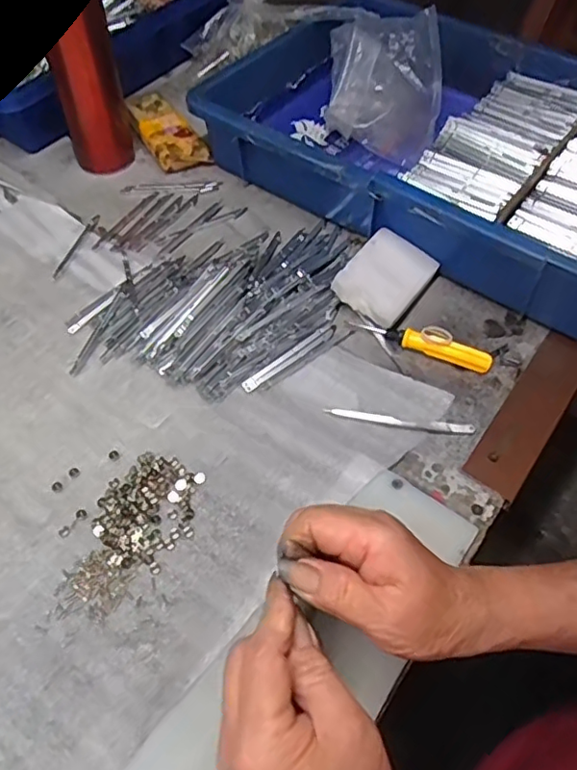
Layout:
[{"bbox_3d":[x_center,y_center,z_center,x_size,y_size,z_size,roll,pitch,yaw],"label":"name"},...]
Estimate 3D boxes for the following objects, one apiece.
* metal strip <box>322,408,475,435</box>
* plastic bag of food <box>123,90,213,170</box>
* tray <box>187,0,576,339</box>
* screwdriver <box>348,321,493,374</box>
[{"bbox_3d":[0.081,0.026,0.432,0.107,0.006,0.011,8,56,5],"label":"metal strip"},{"bbox_3d":[-0.130,-0.267,0.618,0.052,0.025,0.108,-27,60,-18],"label":"plastic bag of food"},{"bbox_3d":[0.140,-0.241,0.567,0.452,0.089,0.275,31,61,19],"label":"tray"},{"bbox_3d":[0.107,-0.036,0.471,0.110,0.016,0.018,21,58,13],"label":"screwdriver"}]

